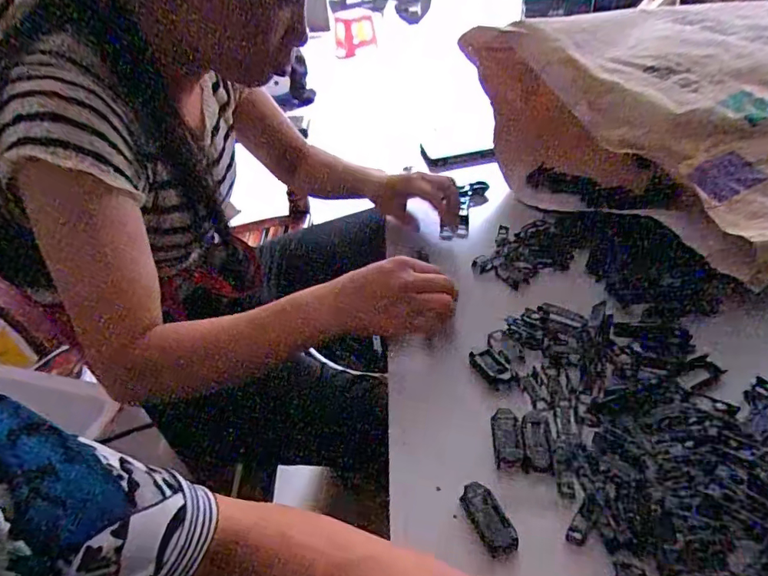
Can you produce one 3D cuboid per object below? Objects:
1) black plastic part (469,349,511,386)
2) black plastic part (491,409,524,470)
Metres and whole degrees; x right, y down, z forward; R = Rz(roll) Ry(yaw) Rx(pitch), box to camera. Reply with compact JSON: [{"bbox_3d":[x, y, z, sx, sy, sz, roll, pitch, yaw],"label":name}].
[{"bbox_3d":[0.096,0.070,0.429,0.022,0.010,0.041,-23,41,-19],"label":"black plastic part"},{"bbox_3d":[0.097,0.117,0.375,0.022,0.008,0.050,-1,39,7],"label":"black plastic part"}]

